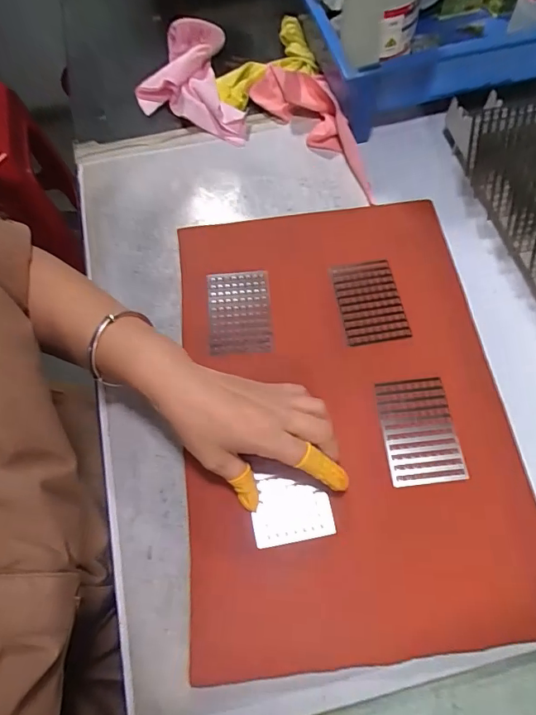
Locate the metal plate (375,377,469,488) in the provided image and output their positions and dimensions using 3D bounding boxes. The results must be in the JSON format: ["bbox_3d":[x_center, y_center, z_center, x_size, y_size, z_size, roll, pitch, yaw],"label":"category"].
[{"bbox_3d":[0.120,0.058,0.375,0.055,0.007,0.086,-7,60,6],"label":"metal plate"}]

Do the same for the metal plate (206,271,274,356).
[{"bbox_3d":[-0.027,-0.045,0.433,0.057,0.011,0.073,-5,65,0],"label":"metal plate"}]

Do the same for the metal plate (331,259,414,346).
[{"bbox_3d":[0.092,-0.051,0.425,0.056,0.009,0.082,-11,70,3],"label":"metal plate"}]

